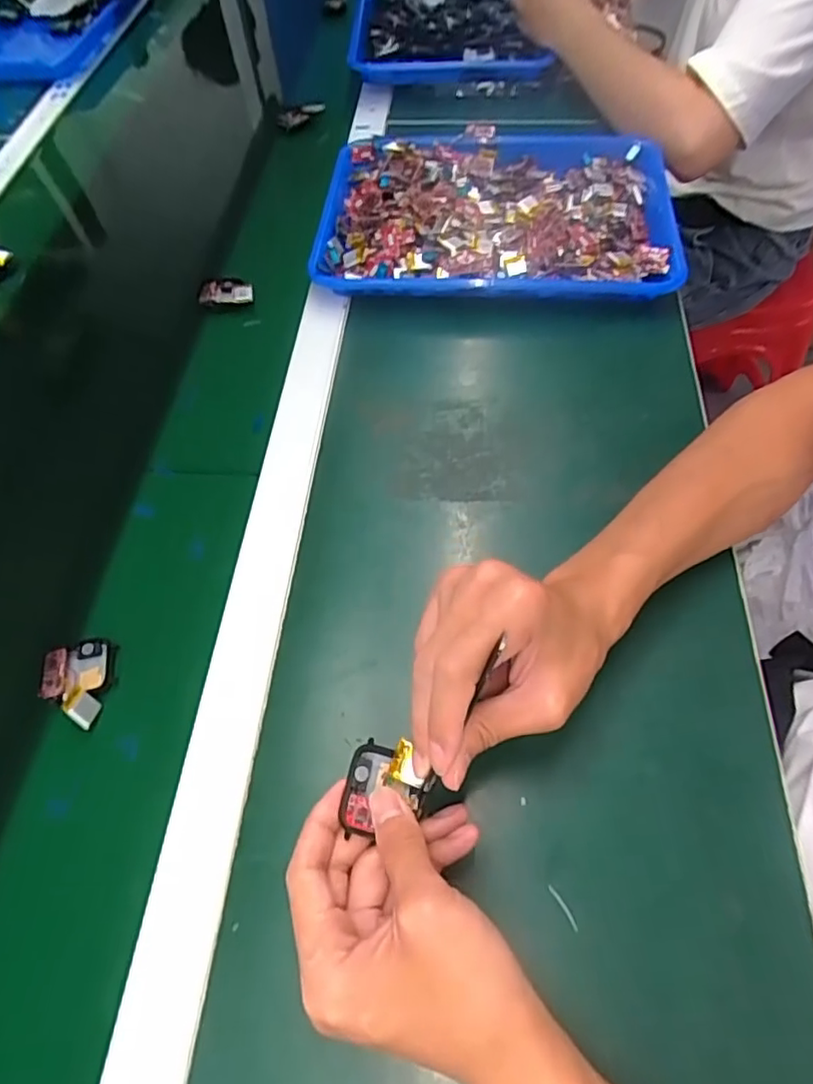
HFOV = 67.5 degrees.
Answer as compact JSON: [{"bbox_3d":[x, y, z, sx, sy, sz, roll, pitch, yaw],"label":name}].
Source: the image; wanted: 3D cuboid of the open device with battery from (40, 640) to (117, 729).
[{"bbox_3d":[-0.212,0.089,0.387,0.042,0.018,0.055,-2,59,3],"label":"open device with battery"}]

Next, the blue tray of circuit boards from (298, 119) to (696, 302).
[{"bbox_3d":[0.090,-0.333,0.606,0.333,0.043,0.265,3,59,6],"label":"blue tray of circuit boards"}]

